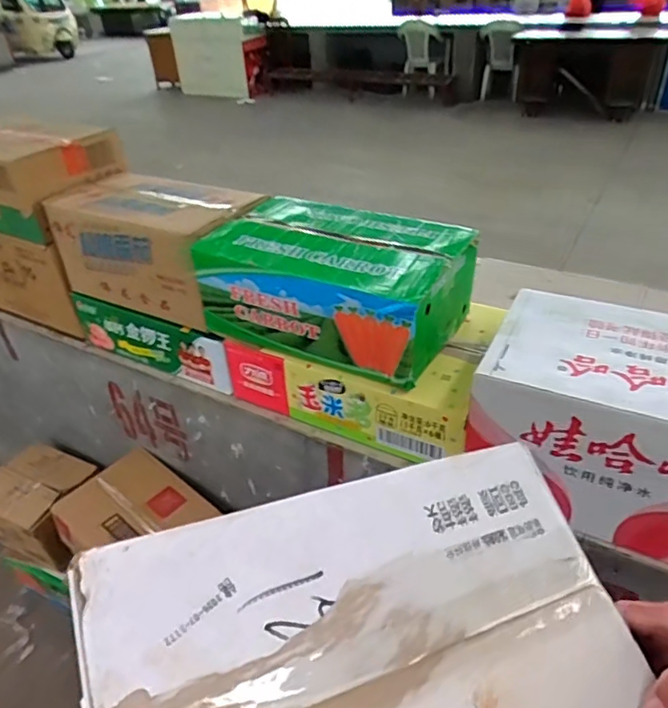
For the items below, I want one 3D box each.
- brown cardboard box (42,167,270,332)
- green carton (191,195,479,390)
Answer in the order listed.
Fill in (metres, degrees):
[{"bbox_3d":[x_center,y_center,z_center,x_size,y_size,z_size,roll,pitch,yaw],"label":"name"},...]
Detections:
[{"bbox_3d":[-0.350,-0.236,1.102,0.384,0.188,0.243,20,51,21],"label":"brown cardboard box"},{"bbox_3d":[-0.002,-0.133,0.934,0.410,0.188,0.250,20,51,21],"label":"green carton"}]

